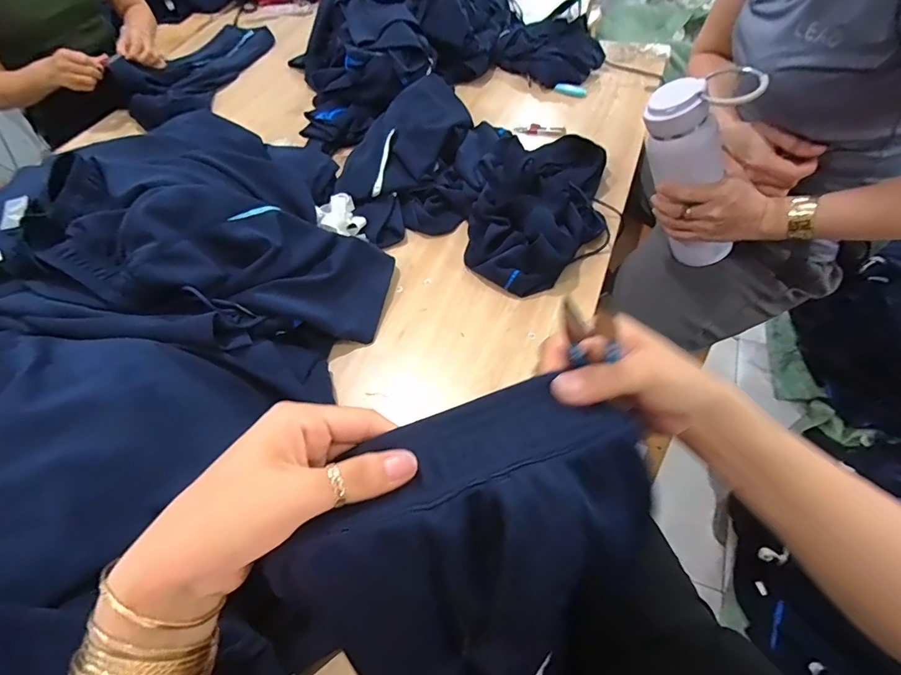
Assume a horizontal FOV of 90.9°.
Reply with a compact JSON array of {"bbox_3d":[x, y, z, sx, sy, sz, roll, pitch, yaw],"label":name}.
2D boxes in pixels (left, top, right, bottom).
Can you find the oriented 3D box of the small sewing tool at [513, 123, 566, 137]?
[{"bbox_3d":[0.177,-0.409,0.877,0.097,0.017,0.017,14,58,13],"label":"small sewing tool"}]

